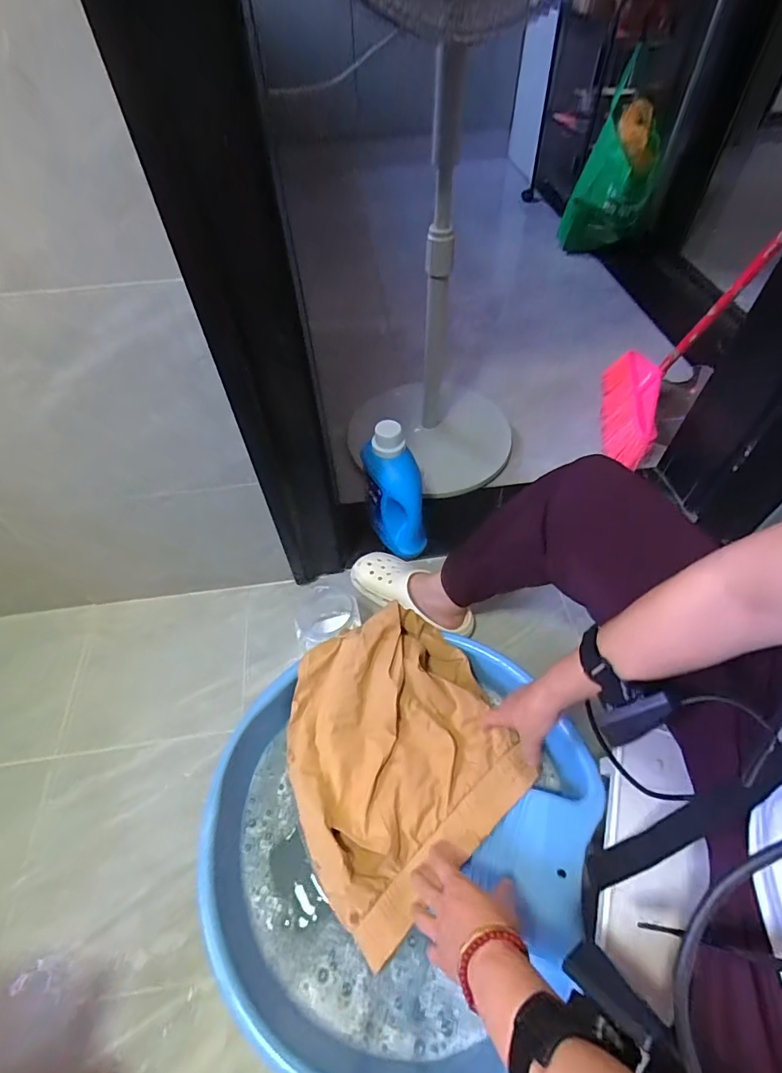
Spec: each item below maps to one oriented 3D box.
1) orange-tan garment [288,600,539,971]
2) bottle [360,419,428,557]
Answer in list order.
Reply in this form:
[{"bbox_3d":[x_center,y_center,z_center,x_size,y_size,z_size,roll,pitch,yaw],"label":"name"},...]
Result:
[{"bbox_3d":[0.005,0.263,0.592,0.285,0.115,0.297,-29,57,-18],"label":"orange-tan garment"},{"bbox_3d":[0.002,-0.089,0.882,0.093,0.268,0.104,-16,31,-10],"label":"bottle"}]

